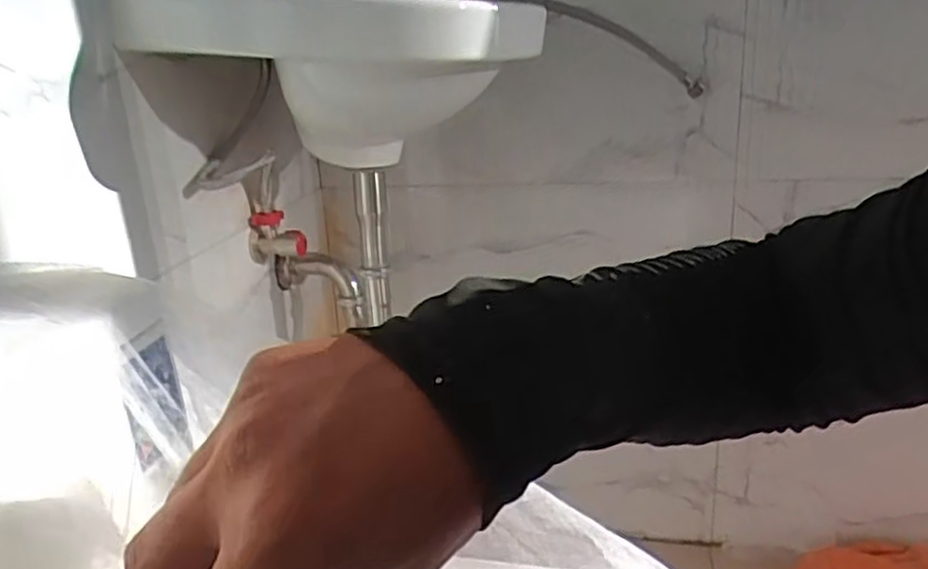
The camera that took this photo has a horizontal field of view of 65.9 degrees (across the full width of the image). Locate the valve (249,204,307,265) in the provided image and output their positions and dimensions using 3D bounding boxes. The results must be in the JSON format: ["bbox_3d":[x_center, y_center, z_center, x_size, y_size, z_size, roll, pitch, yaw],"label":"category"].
[{"bbox_3d":[-0.239,-0.064,0.912,0.067,0.065,0.047,-9,19,-15],"label":"valve"}]

